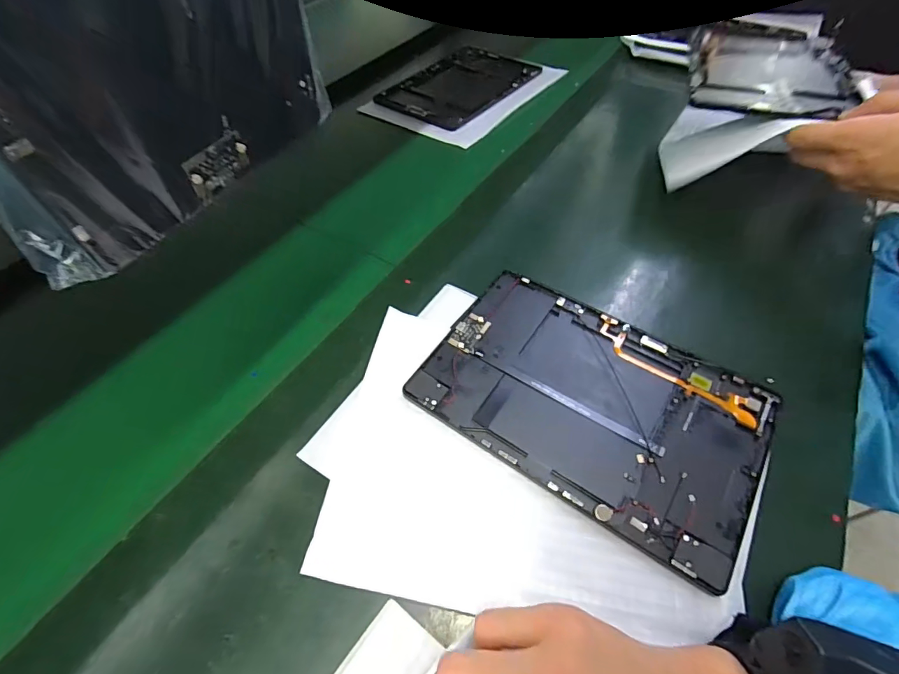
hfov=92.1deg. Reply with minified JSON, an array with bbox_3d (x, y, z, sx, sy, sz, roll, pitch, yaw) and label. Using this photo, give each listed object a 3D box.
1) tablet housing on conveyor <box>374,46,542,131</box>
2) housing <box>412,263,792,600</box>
[{"bbox_3d":[0.014,-0.397,0.678,0.174,0.005,0.245,32,60,23],"label":"tablet housing on conveyor"},{"bbox_3d":[0.104,0.044,0.321,0.233,0.008,0.155,28,59,21],"label":"housing"}]

